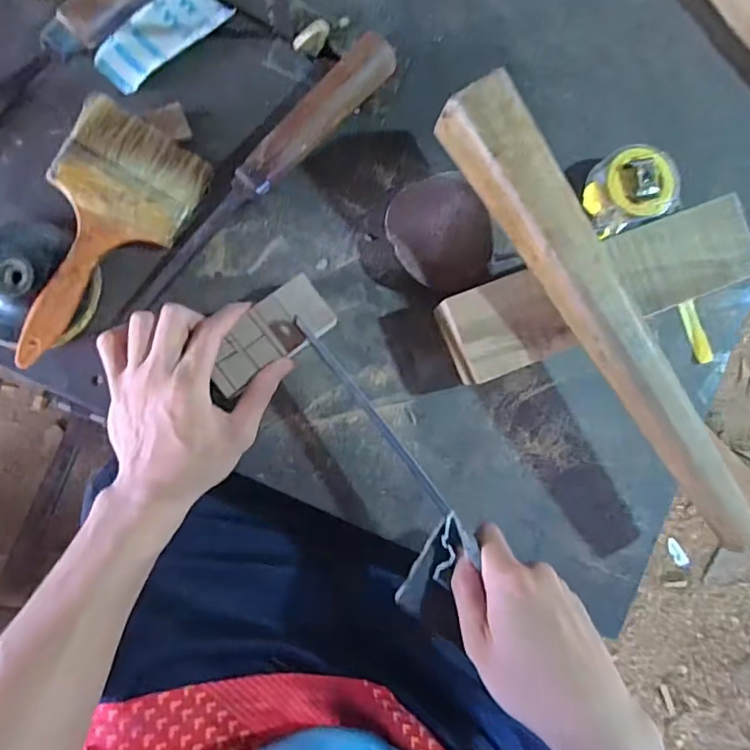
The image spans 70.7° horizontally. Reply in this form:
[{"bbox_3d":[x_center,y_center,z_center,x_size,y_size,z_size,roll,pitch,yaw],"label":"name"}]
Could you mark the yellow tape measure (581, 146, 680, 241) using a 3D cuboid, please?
[{"bbox_3d":[0.204,-0.148,0.422,0.074,0.028,0.060,-22,89,-7],"label":"yellow tape measure"}]

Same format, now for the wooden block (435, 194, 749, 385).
[{"bbox_3d":[0.169,-0.064,0.406,0.246,0.034,0.065,-21,89,-7],"label":"wooden block"}]

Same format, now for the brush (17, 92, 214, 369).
[{"bbox_3d":[-0.194,-0.093,0.373,0.086,0.026,0.185,24,84,-4],"label":"brush"}]

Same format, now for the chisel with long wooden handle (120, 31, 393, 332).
[{"bbox_3d":[-0.083,-0.148,0.391,0.030,0.030,0.269,42,83,-2],"label":"chisel with long wooden handle"}]

